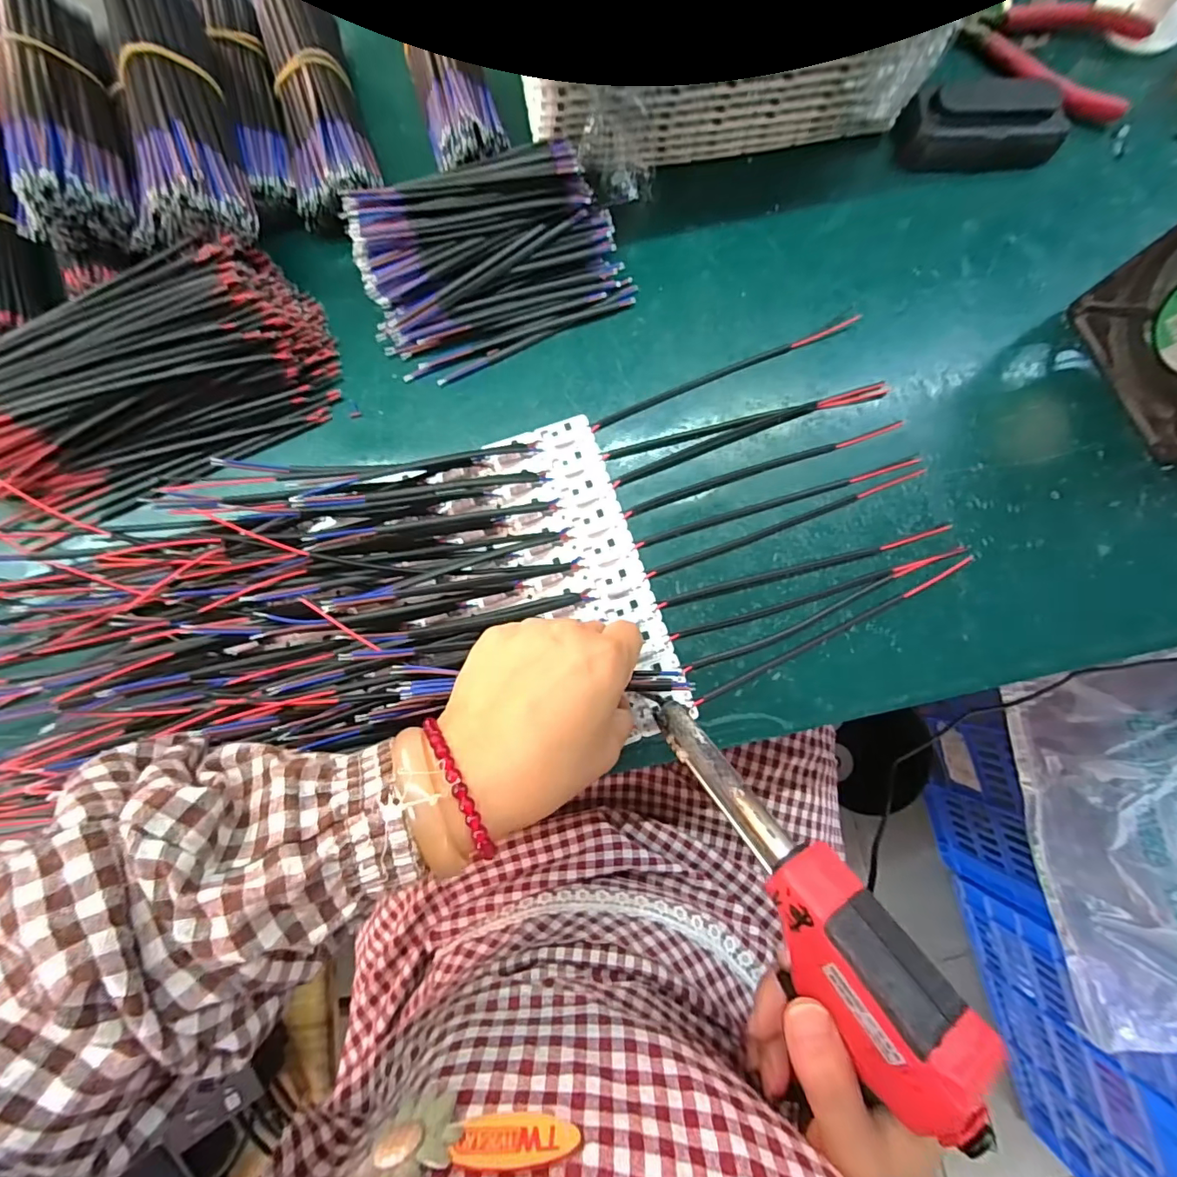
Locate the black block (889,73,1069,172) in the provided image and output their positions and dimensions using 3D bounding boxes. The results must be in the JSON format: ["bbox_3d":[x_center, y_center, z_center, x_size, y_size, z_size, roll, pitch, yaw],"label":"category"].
[{"bbox_3d":[0.262,-0.312,0.351,0.103,0.027,0.050,-8,82,-3],"label":"black block"}]

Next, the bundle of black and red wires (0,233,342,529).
[{"bbox_3d":[-0.262,-0.118,0.302,0.215,0.043,0.116,-29,84,-5],"label":"bundle of black and red wires"}]

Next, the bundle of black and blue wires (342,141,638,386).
[{"bbox_3d":[-0.064,-0.210,0.324,0.154,0.034,0.116,-25,83,-5],"label":"bundle of black and blue wires"}]

